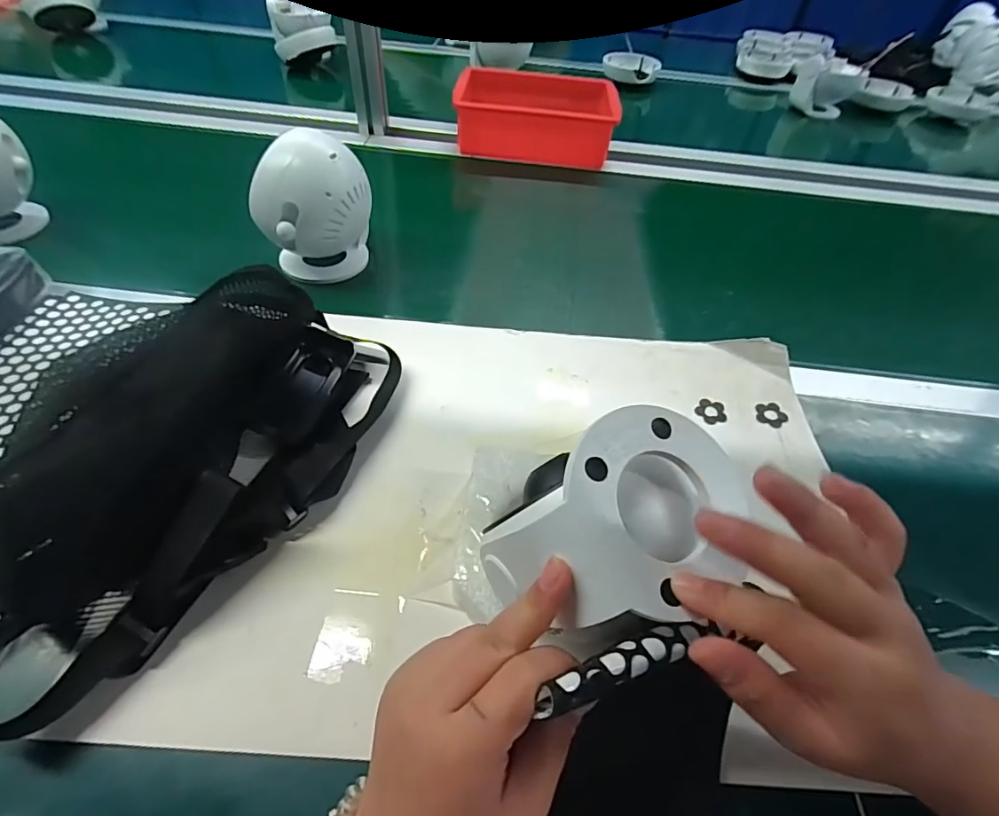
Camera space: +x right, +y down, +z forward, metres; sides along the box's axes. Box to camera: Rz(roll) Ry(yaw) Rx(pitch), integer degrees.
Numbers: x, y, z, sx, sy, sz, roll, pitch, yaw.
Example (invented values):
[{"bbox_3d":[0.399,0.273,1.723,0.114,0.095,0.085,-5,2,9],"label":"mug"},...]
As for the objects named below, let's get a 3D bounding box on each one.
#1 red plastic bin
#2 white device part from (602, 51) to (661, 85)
[{"bbox_3d":[0.059,-0.466,0.782,0.239,0.068,0.181,7,49,3],"label":"red plastic bin"},{"bbox_3d":[0.274,-0.709,1.029,0.114,0.034,0.104,10,50,5],"label":"white device part"}]

